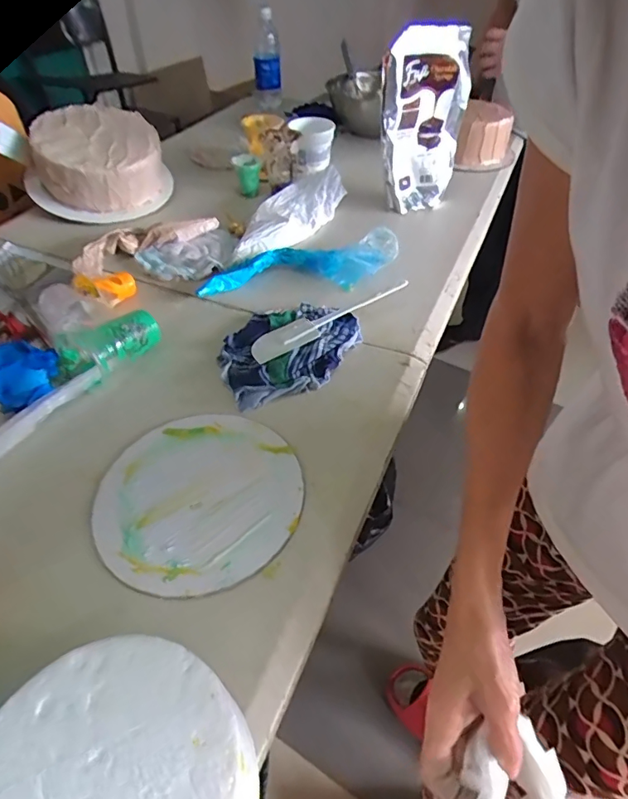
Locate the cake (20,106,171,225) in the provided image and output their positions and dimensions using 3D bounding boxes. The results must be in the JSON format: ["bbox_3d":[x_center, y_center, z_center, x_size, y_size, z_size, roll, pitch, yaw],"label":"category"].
[{"bbox_3d":[-0.386,-0.430,0.845,0.227,0.117,0.231,-20,51,-17],"label":"cake"}]

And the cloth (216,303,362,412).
[{"bbox_3d":[-0.027,-0.068,0.584,0.177,0.016,0.143,-20,51,-17],"label":"cloth"}]

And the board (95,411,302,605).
[{"bbox_3d":[-0.109,0.090,0.466,0.188,0.012,0.191,0,48,0],"label":"board"}]

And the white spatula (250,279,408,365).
[{"bbox_3d":[0.018,-0.105,0.605,0.219,0.022,0.046,-30,55,-24],"label":"white spatula"}]

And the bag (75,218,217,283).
[{"bbox_3d":[-0.263,-0.239,0.725,0.091,0.032,0.241,28,54,22],"label":"bag"}]

